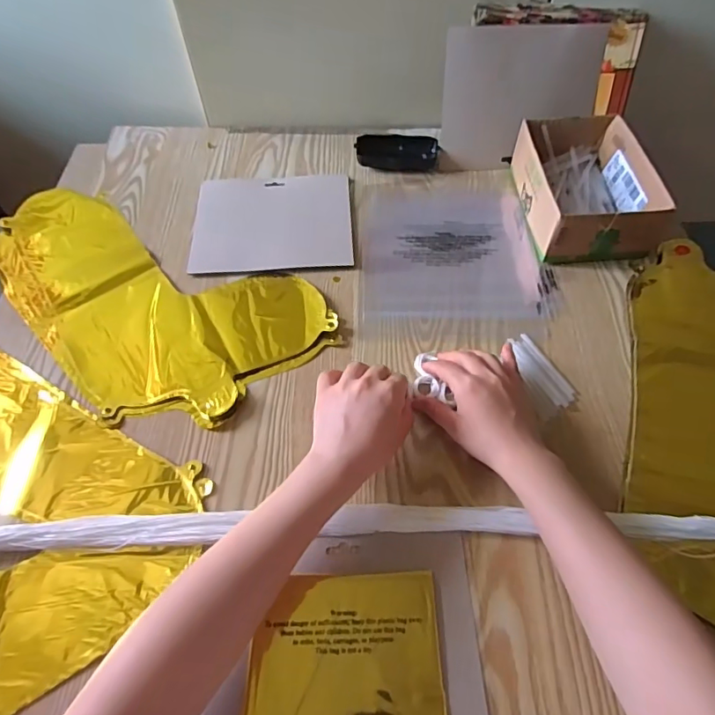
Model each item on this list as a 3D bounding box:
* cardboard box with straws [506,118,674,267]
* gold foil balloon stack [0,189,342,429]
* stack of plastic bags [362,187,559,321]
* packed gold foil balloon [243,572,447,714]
[{"bbox_3d":[0.267,-0.202,0.605,0.135,0.068,0.191,-4,55,-1],"label":"cardboard box with straws"},{"bbox_3d":[-0.245,-0.086,0.576,0.413,0.009,0.233,38,64,24],"label":"gold foil balloon stack"},{"bbox_3d":[0.113,-0.133,0.609,0.208,0.010,0.220,1,55,2],"label":"stack of plastic bags"},{"bbox_3d":[-0.009,0.222,0.358,0.136,0.008,0.129,-2,55,0],"label":"packed gold foil balloon"}]

